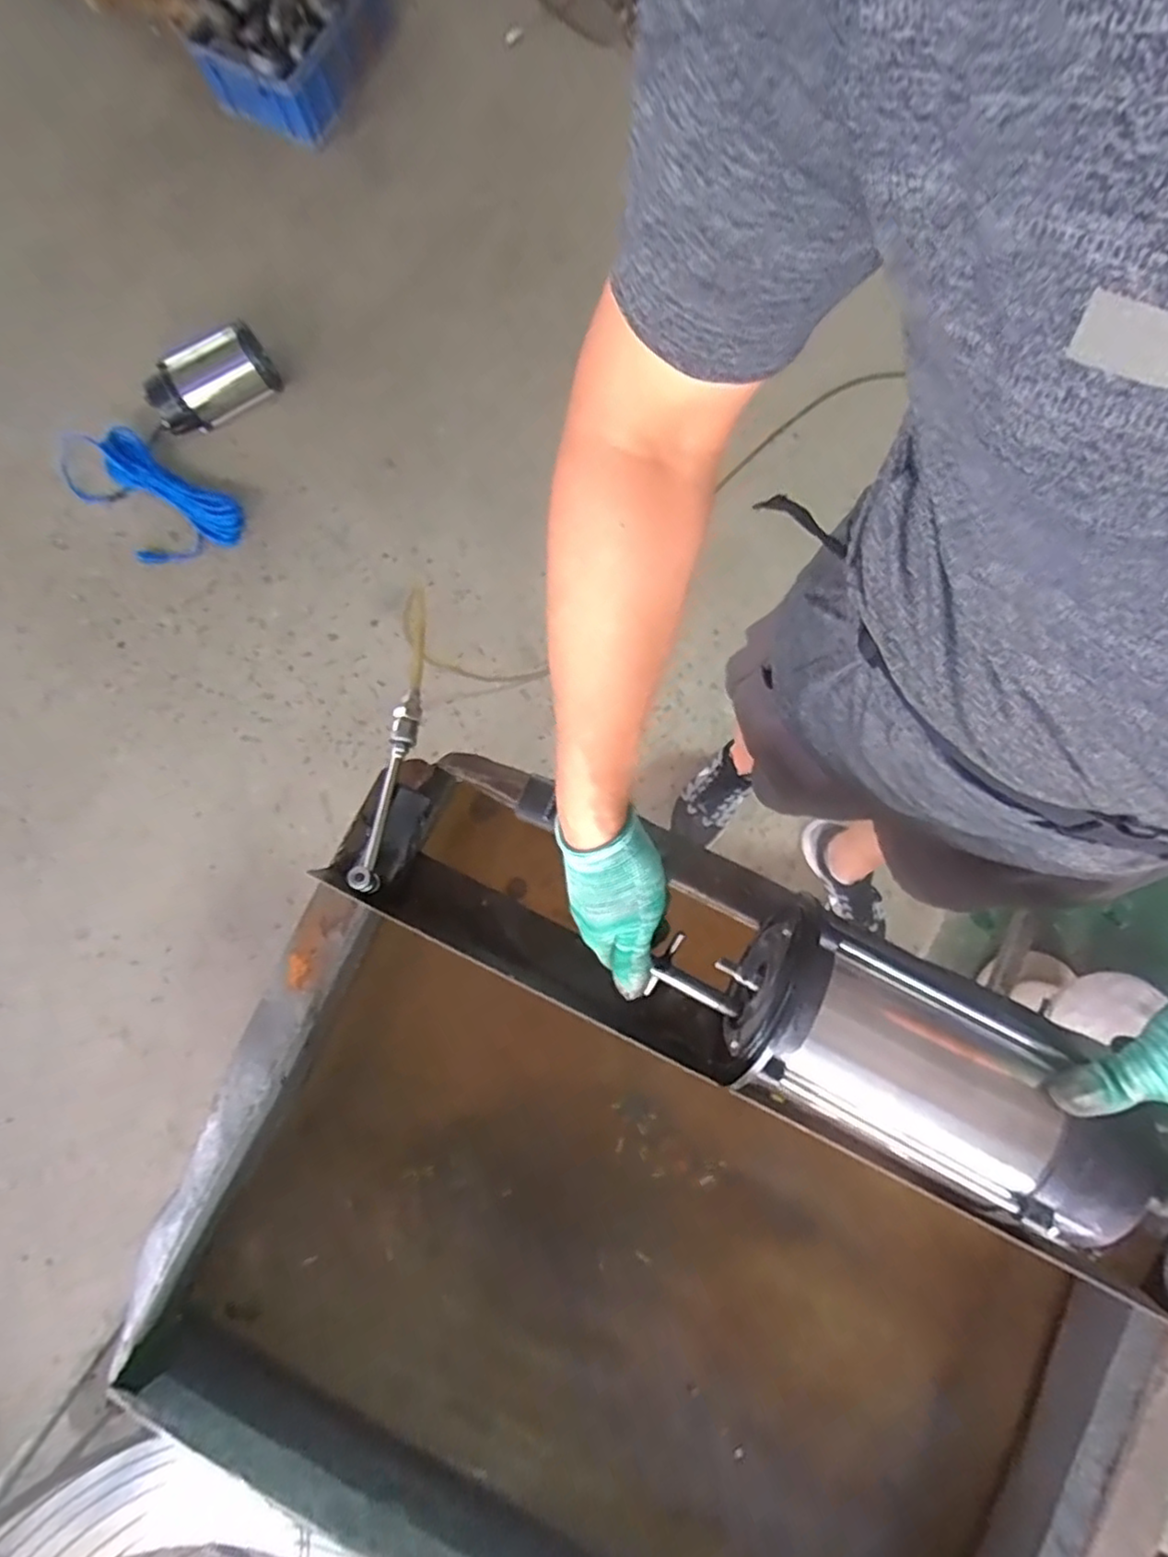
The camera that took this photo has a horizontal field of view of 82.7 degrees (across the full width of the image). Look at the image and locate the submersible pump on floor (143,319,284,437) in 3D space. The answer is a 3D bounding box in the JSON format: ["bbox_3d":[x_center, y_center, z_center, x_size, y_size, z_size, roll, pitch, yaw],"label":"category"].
[{"bbox_3d":[-0.805,-0.859,1.426,0.262,0.156,0.126,-35,83,-4],"label":"submersible pump on floor"}]

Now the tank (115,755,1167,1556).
[{"bbox_3d":[0.058,0.387,0.598,0.723,0.231,0.601,22,80,4],"label":"tank"}]

